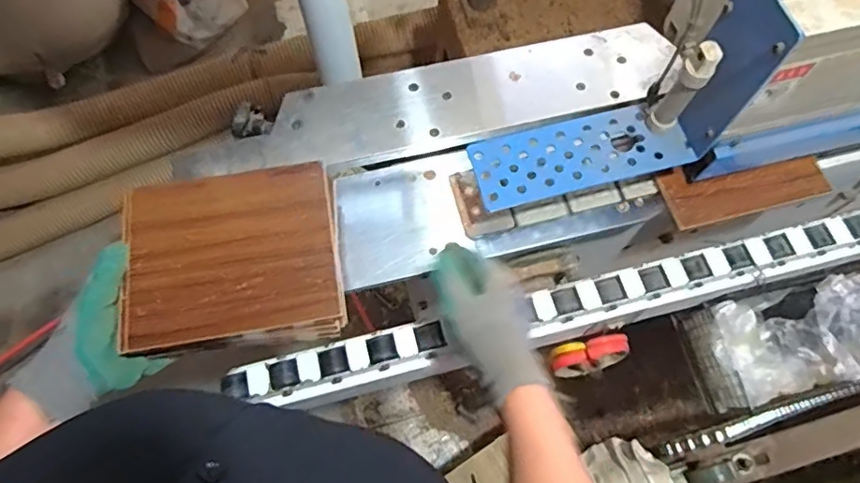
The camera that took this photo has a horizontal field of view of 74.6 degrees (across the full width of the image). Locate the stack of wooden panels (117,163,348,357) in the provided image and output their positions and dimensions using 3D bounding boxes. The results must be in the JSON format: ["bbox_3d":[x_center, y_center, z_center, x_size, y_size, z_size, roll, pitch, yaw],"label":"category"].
[{"bbox_3d":[-0.180,0.013,0.526,0.185,0.030,0.162,-10,69,-5],"label":"stack of wooden panels"}]

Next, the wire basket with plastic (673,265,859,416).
[{"bbox_3d":[0.455,0.119,0.693,0.253,0.096,0.122,-12,69,-6],"label":"wire basket with plastic"}]

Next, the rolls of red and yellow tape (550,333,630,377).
[{"bbox_3d":[0.198,0.147,0.717,0.100,0.083,0.032,-11,69,-5],"label":"rolls of red and yellow tape"}]

